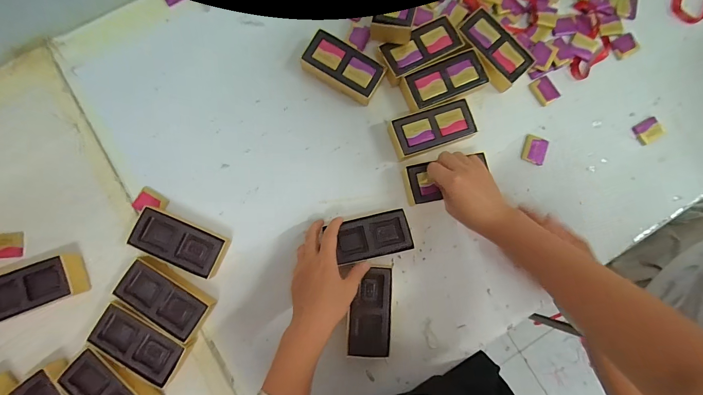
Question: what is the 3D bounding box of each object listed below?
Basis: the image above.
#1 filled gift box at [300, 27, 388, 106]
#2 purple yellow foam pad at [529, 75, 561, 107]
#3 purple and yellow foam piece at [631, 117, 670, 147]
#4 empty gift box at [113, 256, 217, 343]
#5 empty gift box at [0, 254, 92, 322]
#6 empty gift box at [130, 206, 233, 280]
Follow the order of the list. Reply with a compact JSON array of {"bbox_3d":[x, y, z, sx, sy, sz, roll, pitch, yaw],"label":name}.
[{"bbox_3d":[-0.011,-0.188,0.458,0.110,0.030,0.055,30,84,0],"label":"filled gift box"},{"bbox_3d":[0.297,-0.164,0.483,0.034,0.004,0.041,-33,87,-5],"label":"purple yellow foam pad"},{"bbox_3d":[0.454,-0.101,0.482,0.043,0.006,0.034,-26,86,-5],"label":"purple and yellow foam piece"},{"bbox_3d":[-0.238,0.129,0.413,0.115,0.036,0.062,32,84,1],"label":"empty gift box"},{"bbox_3d":[-0.412,0.117,0.409,0.116,0.030,0.055,-21,86,-4],"label":"empty gift box"},{"bbox_3d":[-0.225,0.059,0.421,0.115,0.036,0.059,22,84,0],"label":"empty gift box"}]

